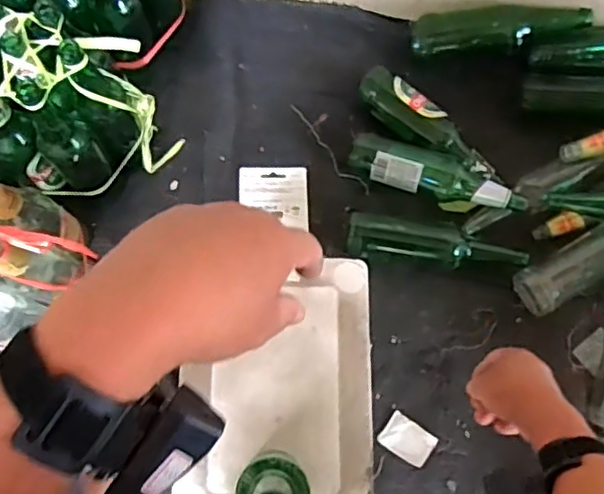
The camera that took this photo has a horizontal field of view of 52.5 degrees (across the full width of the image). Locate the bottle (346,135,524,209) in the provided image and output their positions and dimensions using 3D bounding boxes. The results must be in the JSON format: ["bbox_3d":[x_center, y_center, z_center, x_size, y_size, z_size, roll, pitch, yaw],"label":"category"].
[{"bbox_3d":[0.197,-0.108,0.899,0.256,0.058,0.080,13,73,2],"label":"bottle"}]

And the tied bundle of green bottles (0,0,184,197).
[{"bbox_3d":[-0.339,-0.182,0.808,0.253,0.241,0.213,28,74,6],"label":"tied bundle of green bottles"}]

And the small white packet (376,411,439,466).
[{"bbox_3d":[0.145,0.264,0.837,0.069,0.008,0.051,33,75,8],"label":"small white packet"}]

